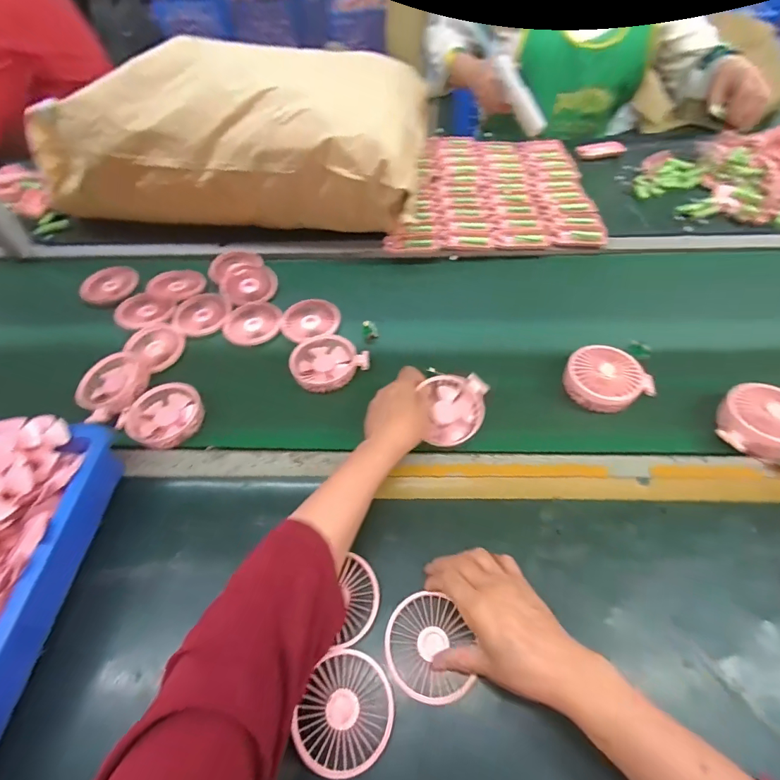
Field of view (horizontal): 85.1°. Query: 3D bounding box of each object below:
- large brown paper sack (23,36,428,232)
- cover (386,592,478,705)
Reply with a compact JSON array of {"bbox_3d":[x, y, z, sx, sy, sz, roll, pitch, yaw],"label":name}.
[{"bbox_3d":[-0.285,-0.443,0.757,0.660,0.209,0.275,3,53,5],"label":"large brown paper sack"},{"bbox_3d":[0.036,0.240,0.399,0.078,0.016,0.082,6,54,8],"label":"cover"}]

